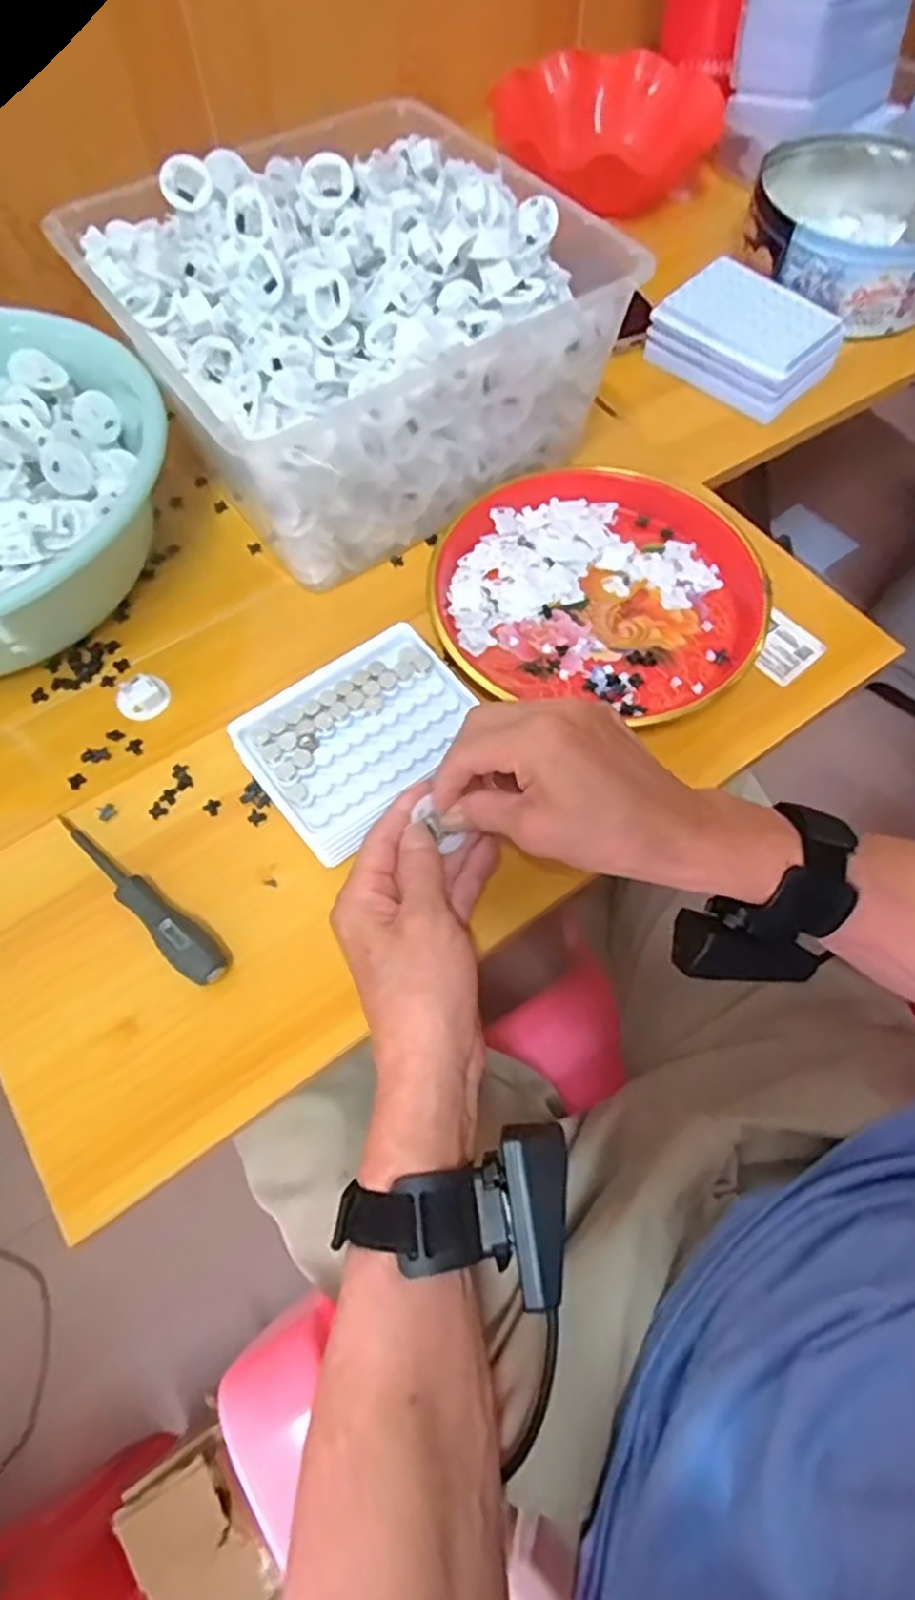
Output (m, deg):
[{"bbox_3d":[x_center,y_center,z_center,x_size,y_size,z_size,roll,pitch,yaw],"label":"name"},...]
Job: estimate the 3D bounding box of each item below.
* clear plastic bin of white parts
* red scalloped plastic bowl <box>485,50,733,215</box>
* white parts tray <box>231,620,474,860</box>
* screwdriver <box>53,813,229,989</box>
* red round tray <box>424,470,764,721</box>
[{"bbox_3d":[-0.074,-0.327,0.523,0.276,0.152,0.270,-34,68,-15],"label":"clear plastic bin of white parts"},{"bbox_3d":[0.140,-0.641,0.712,0.194,0.059,0.207,0,64,0],"label":"red scalloped plastic bowl"},{"bbox_3d":[-0.057,-0.037,0.452,0.134,0.036,0.106,-38,69,-17],"label":"white parts tray"},{"bbox_3d":[-0.176,0.051,0.410,0.134,0.017,0.022,41,71,19],"label":"screwdriver"},{"bbox_3d":[0.097,-0.147,0.508,0.221,0.032,0.189,10,64,5],"label":"red round tray"}]

